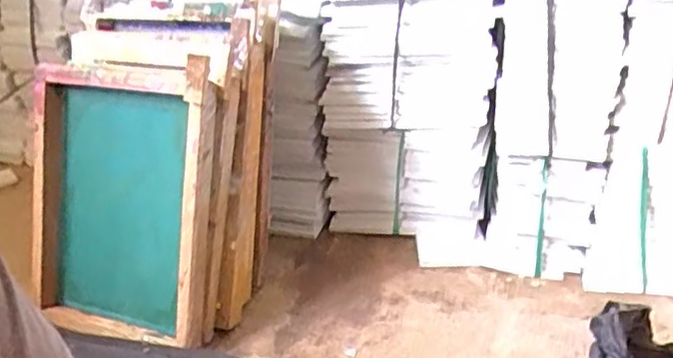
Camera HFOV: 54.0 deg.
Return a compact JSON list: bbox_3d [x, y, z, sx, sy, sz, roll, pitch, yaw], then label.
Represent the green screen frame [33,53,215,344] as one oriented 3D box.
[{"bbox_3d":[-0.323,0.030,0.958,0.306,0.405,0.047,7,11,20],"label":"green screen frame"}]

